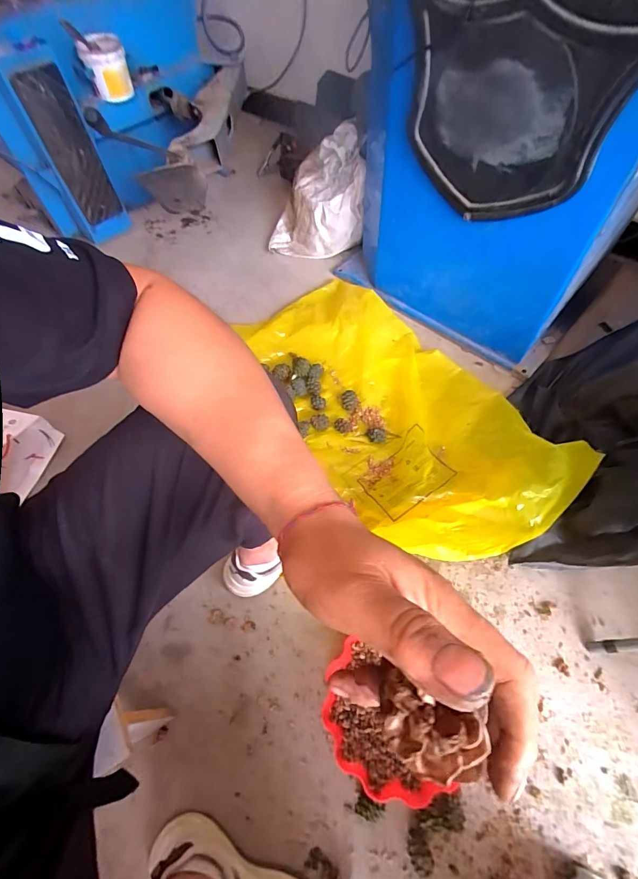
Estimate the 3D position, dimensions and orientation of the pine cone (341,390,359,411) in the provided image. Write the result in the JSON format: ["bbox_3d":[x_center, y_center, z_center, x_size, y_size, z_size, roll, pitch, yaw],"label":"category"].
[{"bbox_3d":[0.075,-0.093,0.947,0.043,0.030,0.041,-6,59,0],"label":"pine cone"}]

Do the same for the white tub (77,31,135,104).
[{"bbox_3d":[-0.589,-1.036,1.079,0.113,0.127,0.111,-19,60,-8],"label":"white tub"}]

